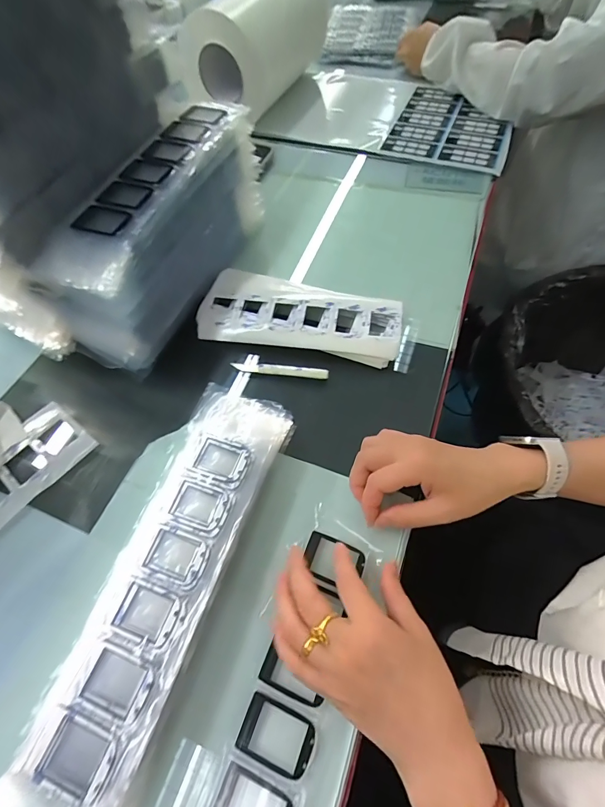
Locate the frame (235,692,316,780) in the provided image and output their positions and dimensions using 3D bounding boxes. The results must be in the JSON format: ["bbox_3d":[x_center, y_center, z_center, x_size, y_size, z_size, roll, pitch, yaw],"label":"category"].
[{"bbox_3d":[-0.018,0.237,0.268,0.052,0.005,0.036,16,56,12],"label":"frame"}]

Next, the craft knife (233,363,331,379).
[{"bbox_3d":[-0.026,-0.037,0.423,0.109,0.006,0.012,6,60,7],"label":"craft knife"}]

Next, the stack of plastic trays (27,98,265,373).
[{"bbox_3d":[-0.160,-0.209,0.441,0.101,0.123,0.323,16,62,12],"label":"stack of plastic trays"}]

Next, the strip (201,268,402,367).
[{"bbox_3d":[-0.006,-0.103,0.453,0.240,0.024,0.109,12,61,10],"label":"strip"}]

